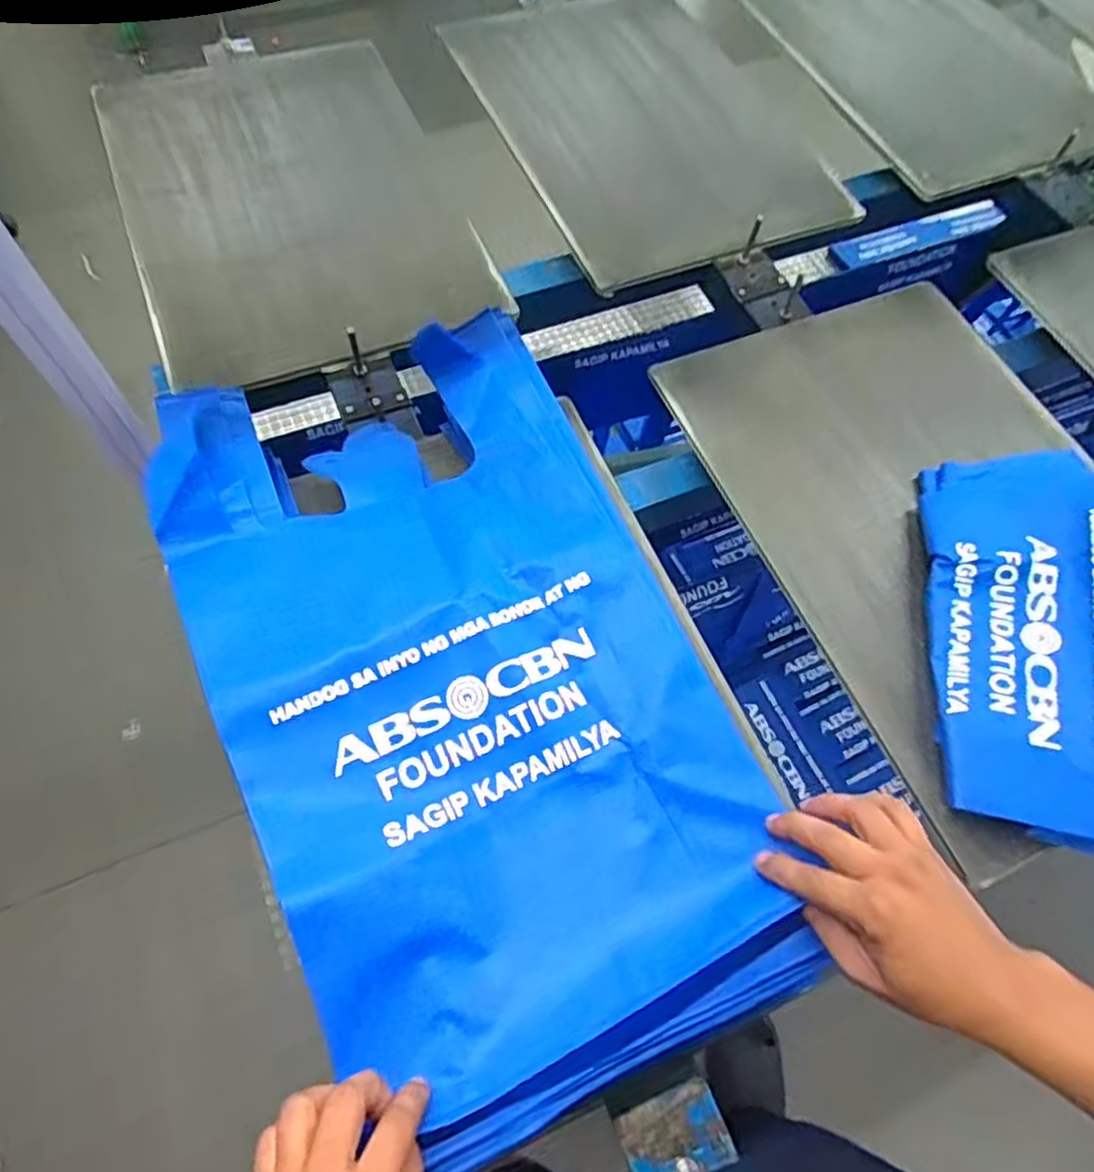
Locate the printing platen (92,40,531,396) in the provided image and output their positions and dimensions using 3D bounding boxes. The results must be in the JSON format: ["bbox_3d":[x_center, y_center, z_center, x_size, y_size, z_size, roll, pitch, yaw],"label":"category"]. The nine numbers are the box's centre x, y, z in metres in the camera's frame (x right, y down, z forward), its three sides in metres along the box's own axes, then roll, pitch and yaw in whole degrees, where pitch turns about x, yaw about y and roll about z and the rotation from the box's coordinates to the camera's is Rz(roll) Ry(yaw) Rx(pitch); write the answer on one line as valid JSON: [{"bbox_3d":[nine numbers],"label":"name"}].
[{"bbox_3d":[-0.326,-0.502,0.887,0.386,0.017,0.566,-20,67,-12],"label":"printing platen"}]

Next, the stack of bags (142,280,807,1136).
[{"bbox_3d":[-0.075,0.038,0.541,0.328,0.061,0.551,-22,67,-13],"label":"stack of bags"}]

